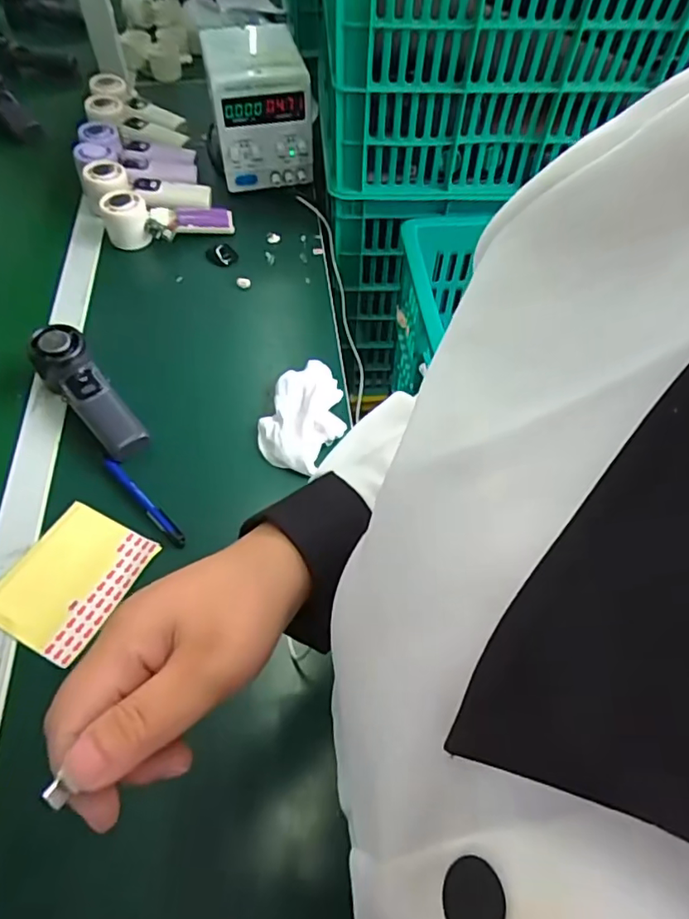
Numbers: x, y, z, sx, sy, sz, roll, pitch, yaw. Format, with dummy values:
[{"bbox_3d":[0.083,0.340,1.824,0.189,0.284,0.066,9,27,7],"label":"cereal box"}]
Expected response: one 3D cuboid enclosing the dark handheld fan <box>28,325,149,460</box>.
[{"bbox_3d":[-0.261,-0.065,0.577,0.053,0.052,0.164,-37,78,-24],"label":"dark handheld fan"}]

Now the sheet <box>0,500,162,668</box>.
[{"bbox_3d":[-0.236,0.101,0.485,0.100,0.005,0.121,24,58,14],"label":"sheet"}]

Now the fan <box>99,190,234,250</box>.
[{"bbox_3d":[-0.233,-0.323,0.744,0.164,0.050,0.059,-12,57,-10],"label":"fan"}]

